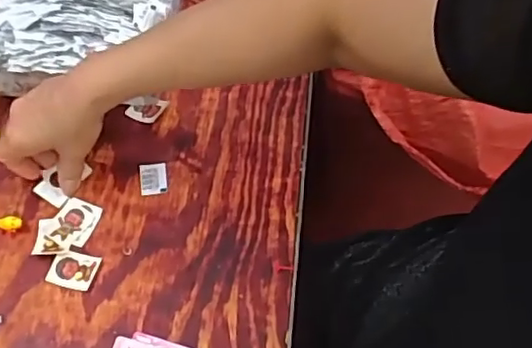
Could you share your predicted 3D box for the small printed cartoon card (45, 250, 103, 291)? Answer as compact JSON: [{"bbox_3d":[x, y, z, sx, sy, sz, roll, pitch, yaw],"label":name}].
[{"bbox_3d":[-0.164,0.080,0.517,0.039,0.004,0.031,14,61,7],"label":"small printed cartoon card"}]

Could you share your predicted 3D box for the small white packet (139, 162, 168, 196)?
[{"bbox_3d":[-0.105,0.004,0.567,0.025,0.004,0.033,-8,60,-6],"label":"small white packet"}]

